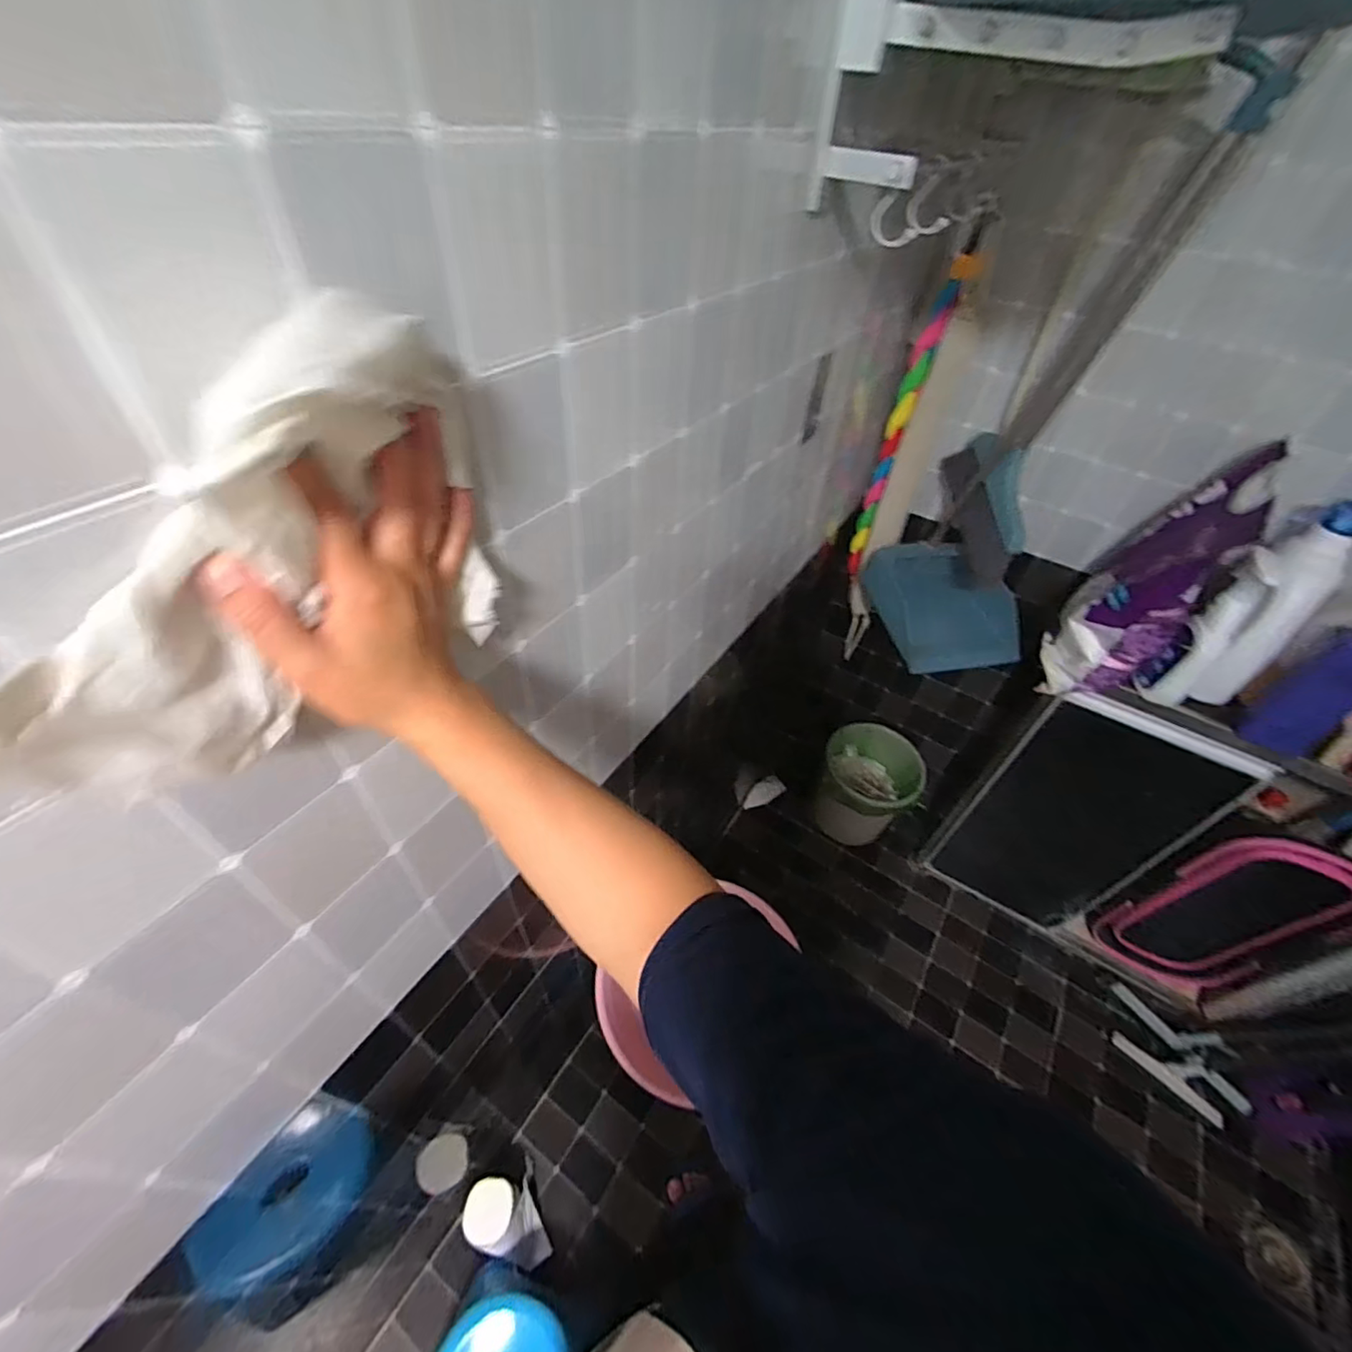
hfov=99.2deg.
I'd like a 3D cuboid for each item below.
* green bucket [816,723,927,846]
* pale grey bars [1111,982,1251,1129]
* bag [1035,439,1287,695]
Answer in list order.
[{"bbox_3d":[0.539,0.309,1.612,0.254,0.231,0.237,3,46,-3],"label":"green bucket"},{"bbox_3d":[1.121,0.845,1.283,0.269,0.071,0.141,33,52,24],"label":"pale grey bars"},{"bbox_3d":[0.773,-0.151,0.938,0.161,0.379,0.271,23,48,16],"label":"bag"}]

